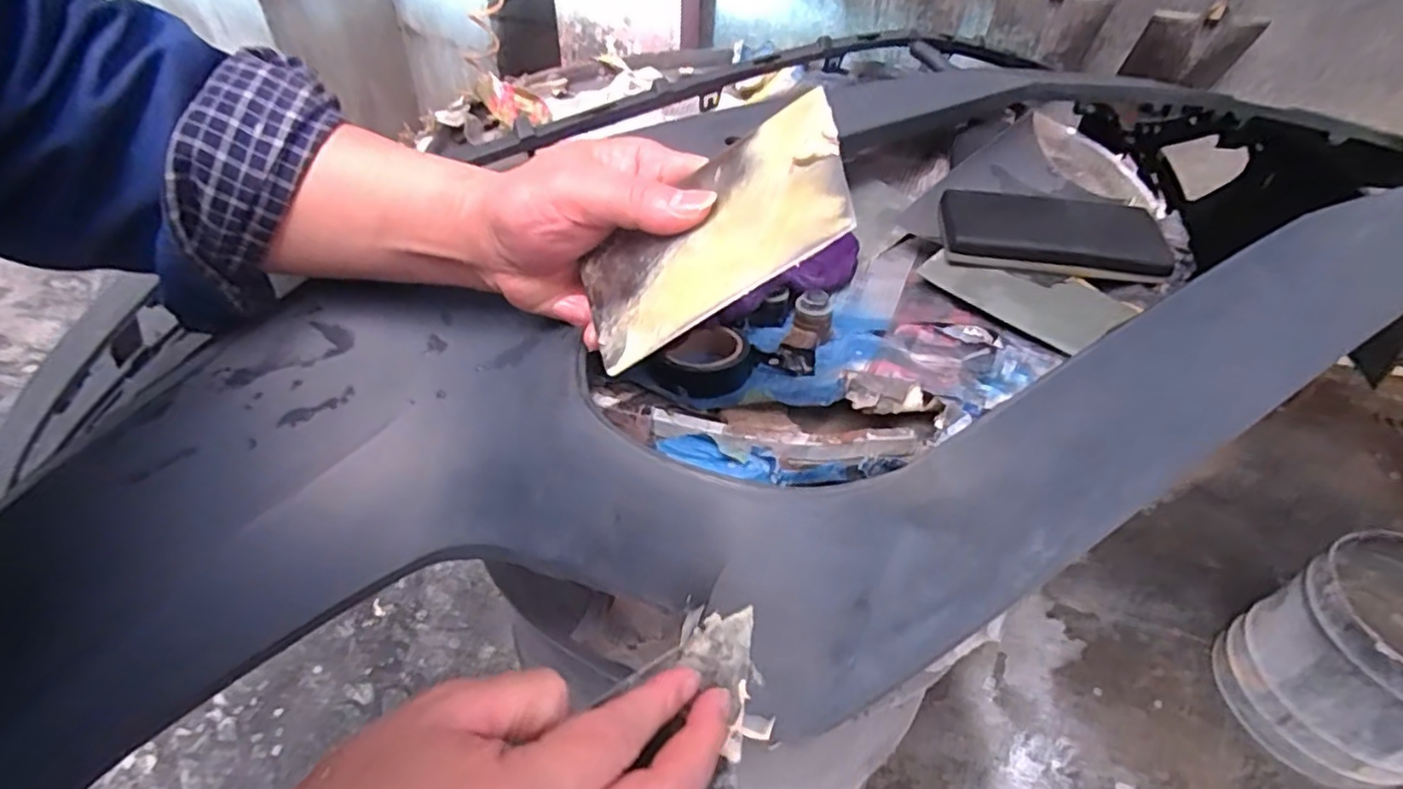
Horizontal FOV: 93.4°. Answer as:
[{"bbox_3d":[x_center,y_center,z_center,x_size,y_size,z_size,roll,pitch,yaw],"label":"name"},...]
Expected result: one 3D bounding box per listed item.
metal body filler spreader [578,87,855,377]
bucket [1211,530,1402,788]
[{"bbox_3d":[0.005,-0.060,0.252,0.116,0.004,0.070,-34,53,14],"label":"metal body filler spreader"},{"bbox_3d":[1.028,0.409,1.017,0.285,0.282,0.265,1,45,-1],"label":"bucket"}]

